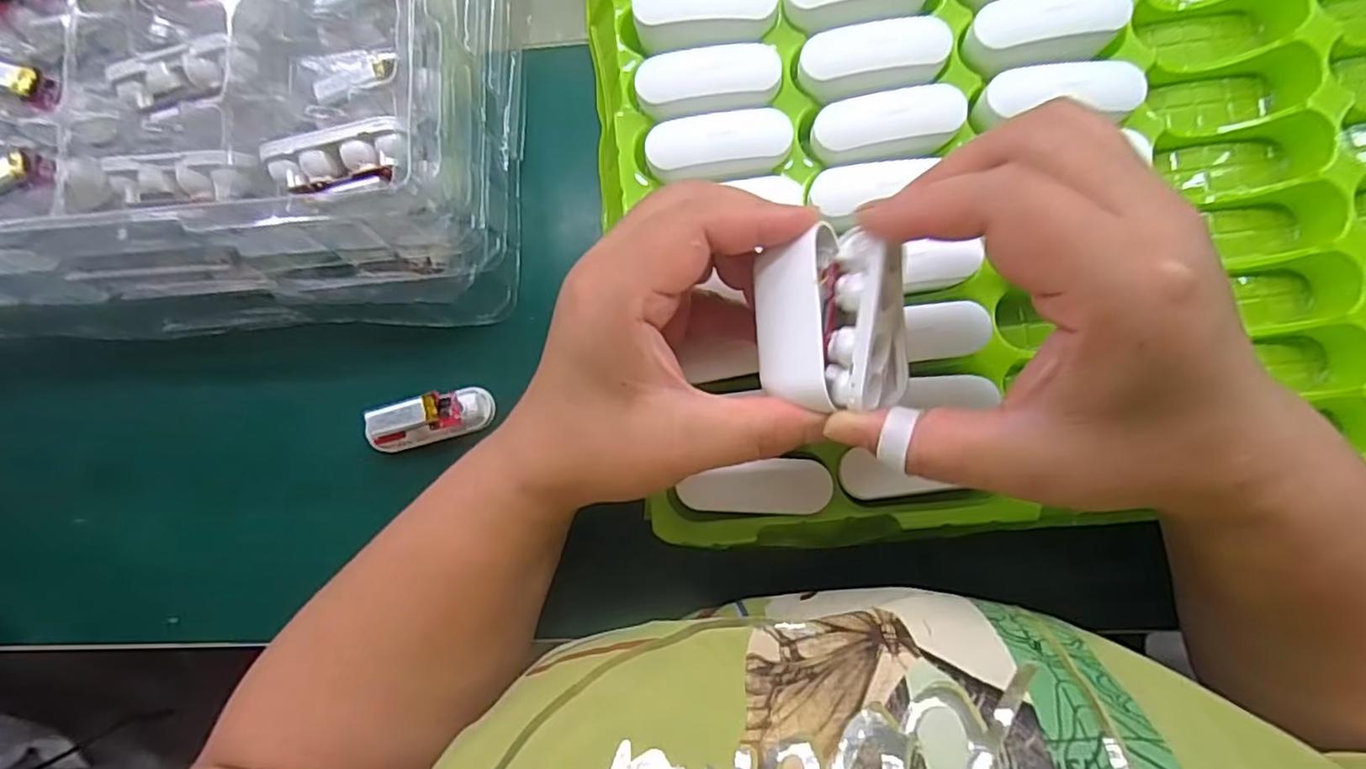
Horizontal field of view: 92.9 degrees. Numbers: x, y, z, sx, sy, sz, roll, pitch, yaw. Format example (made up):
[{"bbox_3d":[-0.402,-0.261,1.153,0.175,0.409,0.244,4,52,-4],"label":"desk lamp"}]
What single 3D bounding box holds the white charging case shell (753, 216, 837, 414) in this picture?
[{"bbox_3d":[0.042,-0.022,0.229,0.031,0.014,0.057,-5,87,40],"label":"white charging case shell"}]

